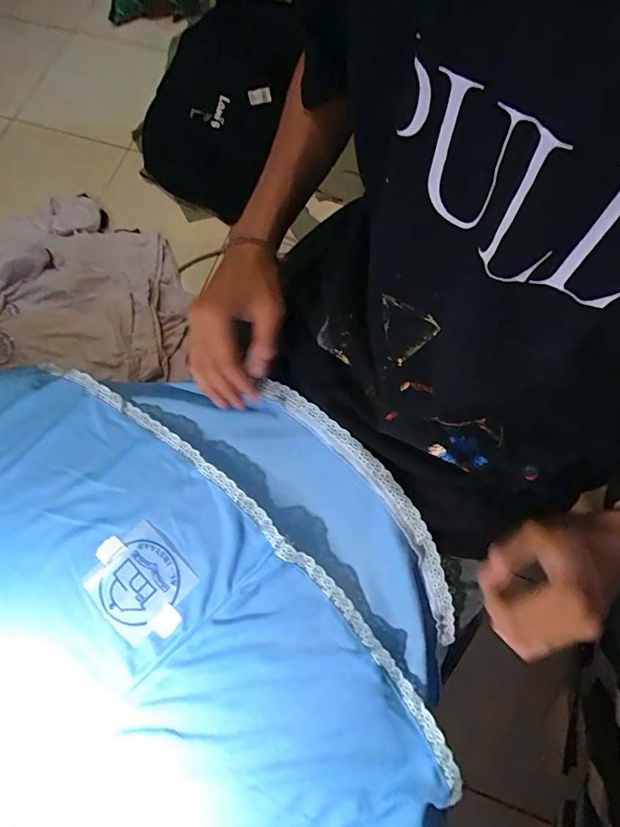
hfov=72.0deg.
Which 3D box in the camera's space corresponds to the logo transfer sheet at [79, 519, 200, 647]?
[{"bbox_3d":[-0.156,0.155,0.393,0.099,0.005,0.082,40,79,12],"label":"logo transfer sheet"}]

